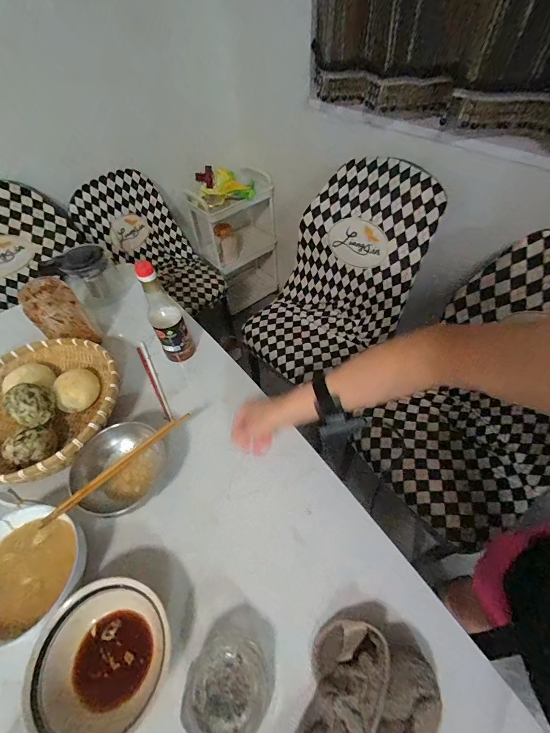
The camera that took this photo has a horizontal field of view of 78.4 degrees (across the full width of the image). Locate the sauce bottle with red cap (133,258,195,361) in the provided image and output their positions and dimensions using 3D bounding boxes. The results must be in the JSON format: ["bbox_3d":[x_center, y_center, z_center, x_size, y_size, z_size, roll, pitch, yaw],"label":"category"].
[{"bbox_3d":[-0.219,-0.103,0.673,0.064,0.229,0.059,-24,55,-14],"label":"sauce bottle with red cap"}]

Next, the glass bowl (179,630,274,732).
[{"bbox_3d":[-0.058,0.390,0.409,0.097,0.041,0.098,-2,53,3],"label":"glass bowl"}]

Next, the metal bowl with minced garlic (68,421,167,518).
[{"bbox_3d":[-0.261,0.170,0.573,0.120,0.058,0.149,25,59,21],"label":"metal bowl with minced garlic"}]

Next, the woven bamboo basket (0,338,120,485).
[{"bbox_3d":[-0.443,0.078,0.644,0.292,0.100,0.295,-2,53,3],"label":"woven bamboo basket"}]

